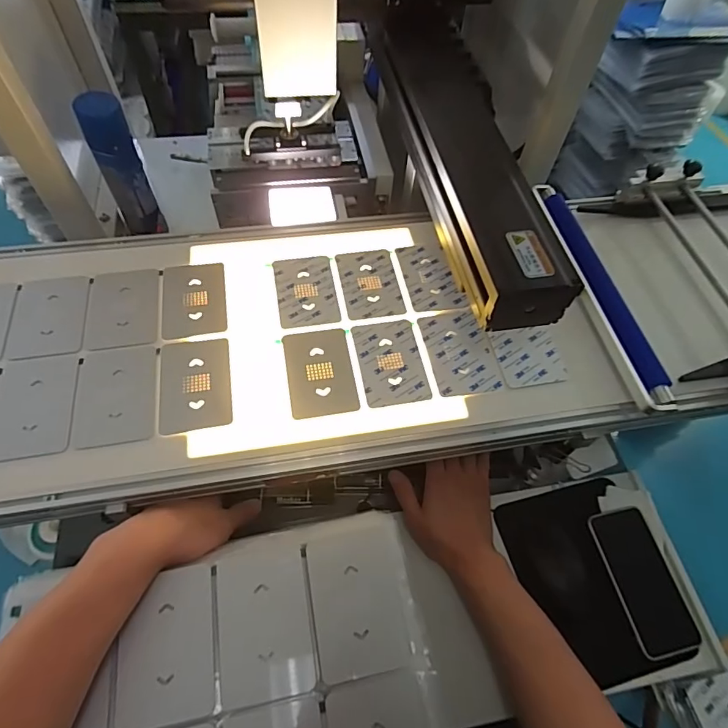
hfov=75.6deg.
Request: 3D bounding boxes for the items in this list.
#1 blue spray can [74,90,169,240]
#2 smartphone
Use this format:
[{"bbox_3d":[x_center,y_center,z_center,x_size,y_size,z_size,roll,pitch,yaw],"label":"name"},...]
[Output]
[{"bbox_3d":[-0.380,-0.307,0.742,0.064,0.204,0.062,-25,63,-18],"label":"blue spray can"},{"bbox_3d":[0.339,0.258,0.568,0.077,0.015,0.160,-9,60,-9],"label":"smartphone"}]

